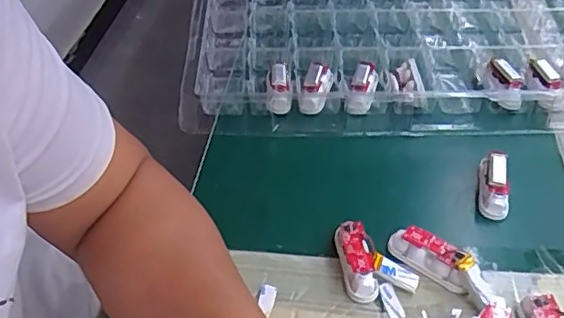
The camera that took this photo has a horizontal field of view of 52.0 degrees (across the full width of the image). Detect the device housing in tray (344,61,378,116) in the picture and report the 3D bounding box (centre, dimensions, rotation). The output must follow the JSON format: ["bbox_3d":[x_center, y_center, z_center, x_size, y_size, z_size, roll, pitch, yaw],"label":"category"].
[{"bbox_3d":[0.074,-0.067,0.532,0.024,0.027,0.057,10,44,9],"label":"device housing in tray"}]

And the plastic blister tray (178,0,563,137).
[{"bbox_3d":[0.141,-0.203,0.678,0.475,0.036,0.500,-1,43,-2],"label":"plastic blister tray"}]

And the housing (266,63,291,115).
[{"bbox_3d":[-0.003,-0.066,0.524,0.022,0.018,0.047,0,74,-1],"label":"housing"}]

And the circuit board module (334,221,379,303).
[{"bbox_3d":[0.051,0.070,0.395,0.023,0.022,0.056,-3,43,-4],"label":"circuit board module"}]

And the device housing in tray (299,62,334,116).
[{"bbox_3d":[0.033,-0.067,0.535,0.024,0.029,0.050,11,44,10],"label":"device housing in tray"}]

